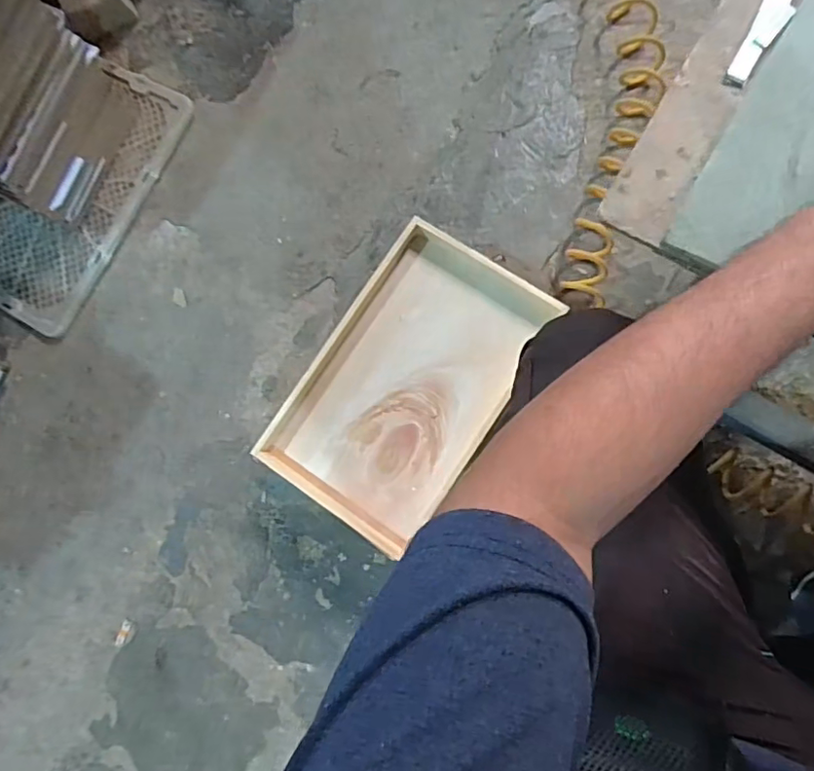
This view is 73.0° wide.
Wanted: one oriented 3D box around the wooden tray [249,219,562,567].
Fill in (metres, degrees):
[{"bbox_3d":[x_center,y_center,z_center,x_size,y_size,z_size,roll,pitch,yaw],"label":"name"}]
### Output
[{"bbox_3d":[0.003,-0.004,0.738,0.241,0.039,0.387,35,88,10],"label":"wooden tray"}]

